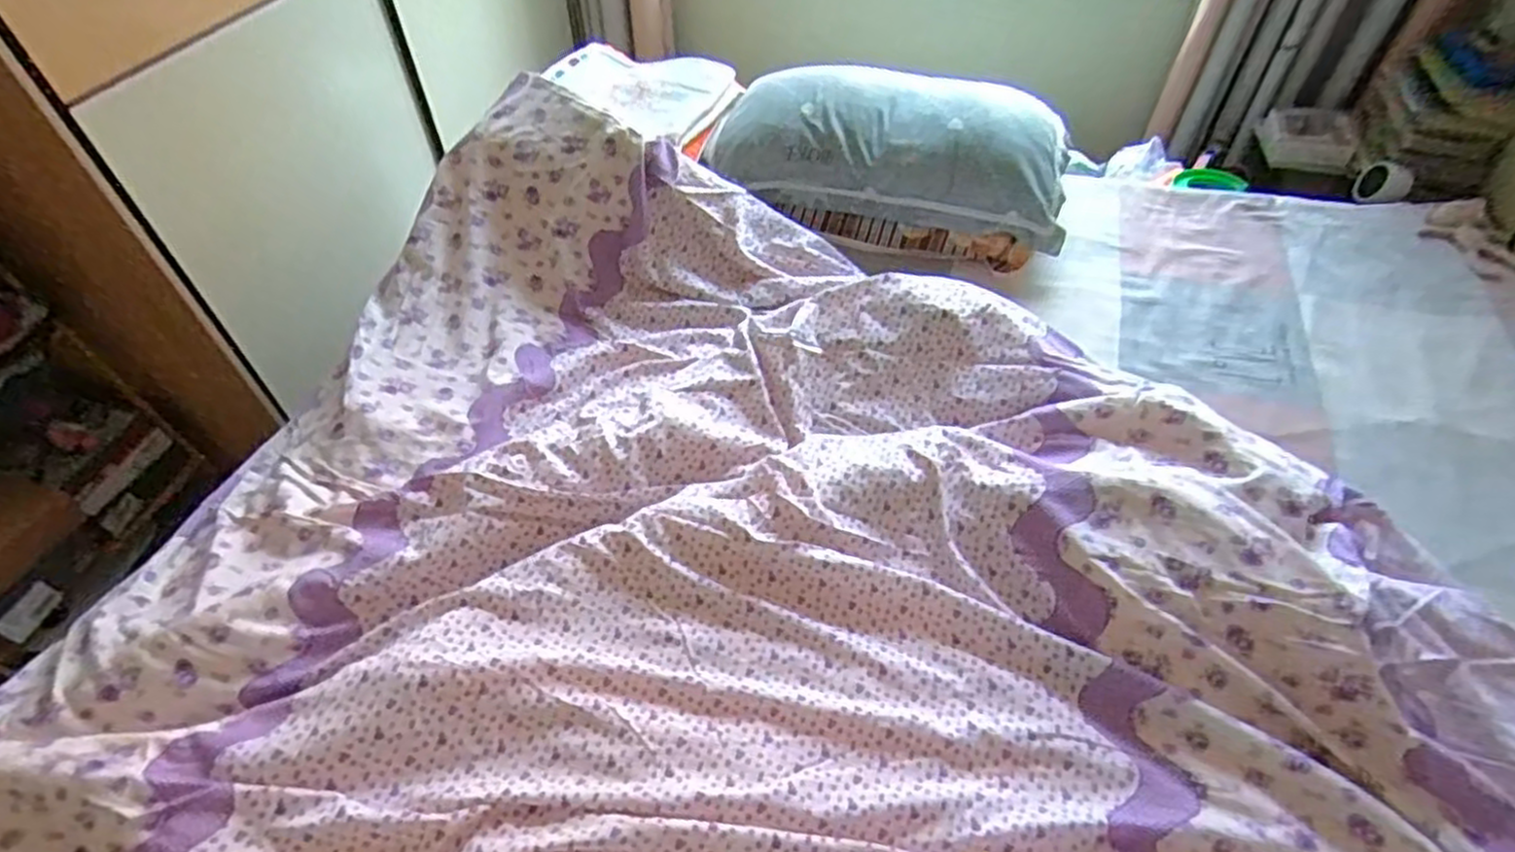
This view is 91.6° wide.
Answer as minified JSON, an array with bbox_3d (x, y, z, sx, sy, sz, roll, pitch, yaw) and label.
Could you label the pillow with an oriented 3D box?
[{"bbox_3d":[0.264,-0.524,1.449,0.653,0.219,0.309,13,51,11],"label":"pillow"}]

